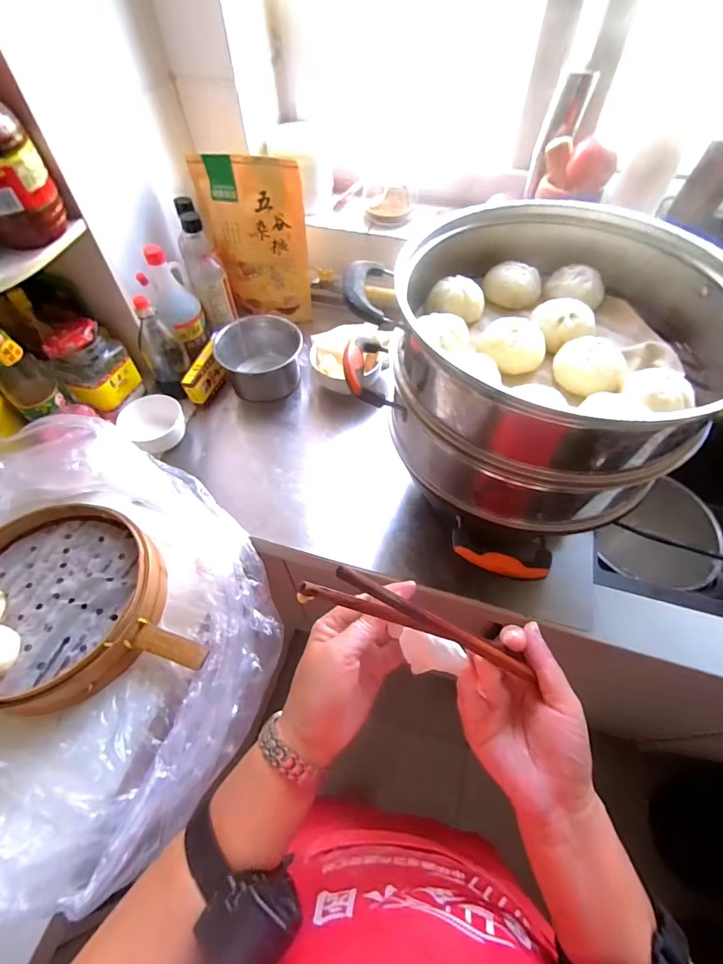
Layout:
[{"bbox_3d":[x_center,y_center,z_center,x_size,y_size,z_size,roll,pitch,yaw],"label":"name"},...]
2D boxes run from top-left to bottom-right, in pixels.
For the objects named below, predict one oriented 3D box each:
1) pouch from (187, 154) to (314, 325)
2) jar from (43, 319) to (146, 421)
[{"bbox_3d":[-0.201,-0.442,0.801,0.193,0.260,0.062,10,57,7],"label":"pouch"},{"bbox_3d":[-0.433,-0.189,0.696,0.108,0.131,0.112,0,56,1],"label":"jar"}]

